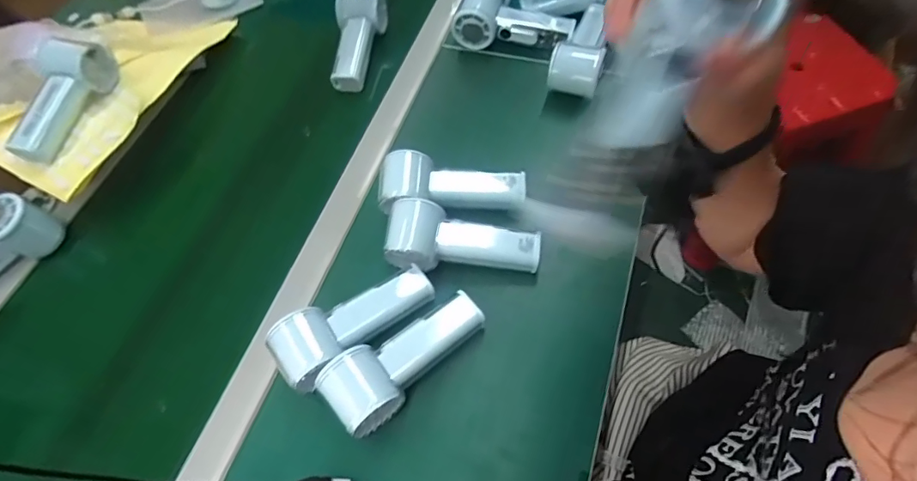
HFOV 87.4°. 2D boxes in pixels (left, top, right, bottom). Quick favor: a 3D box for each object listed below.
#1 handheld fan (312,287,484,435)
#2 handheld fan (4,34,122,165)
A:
[{"bbox_3d":[-0.047,0.098,0.424,0.150,0.050,0.061,-42,65,-15],"label":"handheld fan"},{"bbox_3d":[-0.465,-0.162,0.550,0.073,0.047,0.152,5,63,10],"label":"handheld fan"}]

